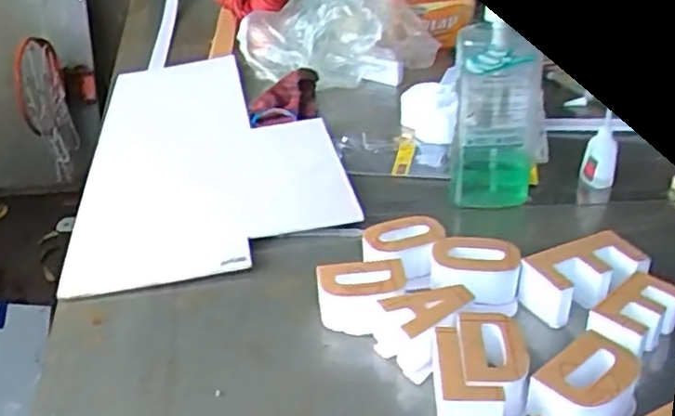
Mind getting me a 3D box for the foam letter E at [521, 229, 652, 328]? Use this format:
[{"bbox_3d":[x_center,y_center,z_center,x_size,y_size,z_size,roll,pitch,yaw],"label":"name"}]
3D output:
[{"bbox_3d":[0.246,0.069,0.667,0.125,0.050,0.062,-13,33,-17],"label":"foam letter E"}]

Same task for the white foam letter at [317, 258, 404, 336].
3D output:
[{"bbox_3d":[0.022,0.087,0.655,0.080,0.050,0.061,0,32,4],"label":"white foam letter"}]

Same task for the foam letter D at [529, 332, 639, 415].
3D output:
[{"bbox_3d":[0.199,0.145,0.535,0.065,0.041,0.095,25,41,37],"label":"foam letter D"}]

